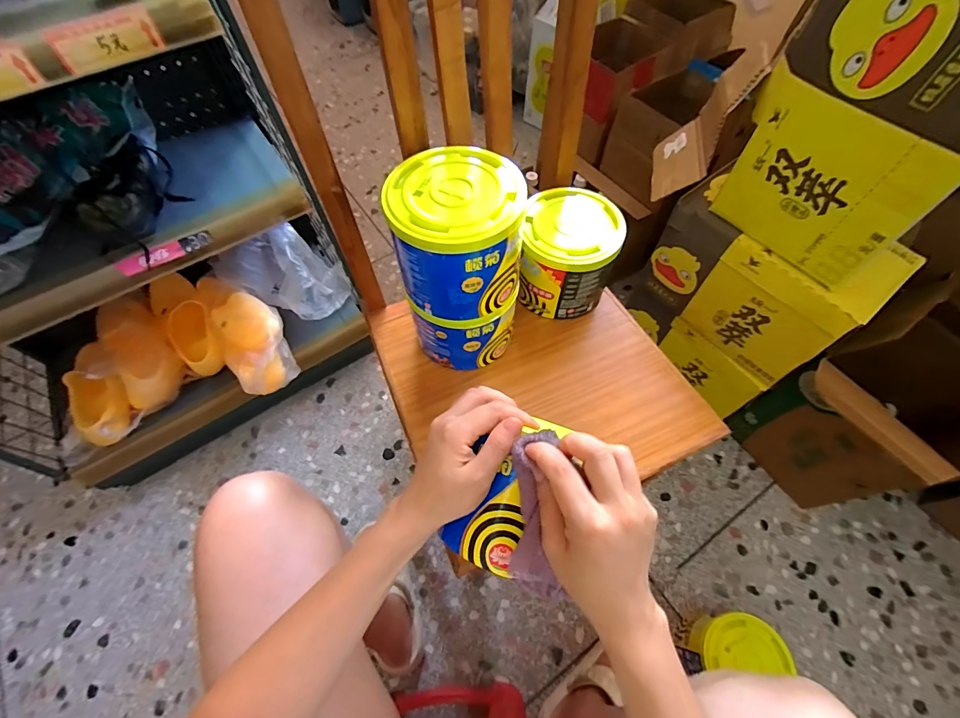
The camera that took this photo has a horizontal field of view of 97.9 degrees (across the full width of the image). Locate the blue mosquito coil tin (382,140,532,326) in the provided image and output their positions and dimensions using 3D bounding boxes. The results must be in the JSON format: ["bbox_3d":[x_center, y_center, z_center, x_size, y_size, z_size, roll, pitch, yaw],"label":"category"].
[{"bbox_3d":[-0.024,-0.128,0.439,0.126,0.115,0.131,0,62,0],"label":"blue mosquito coil tin"}]

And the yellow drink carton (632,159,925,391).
[{"bbox_3d":[0.487,-0.148,0.745,0.177,0.221,0.314,-36,67,-18],"label":"yellow drink carton"}]

